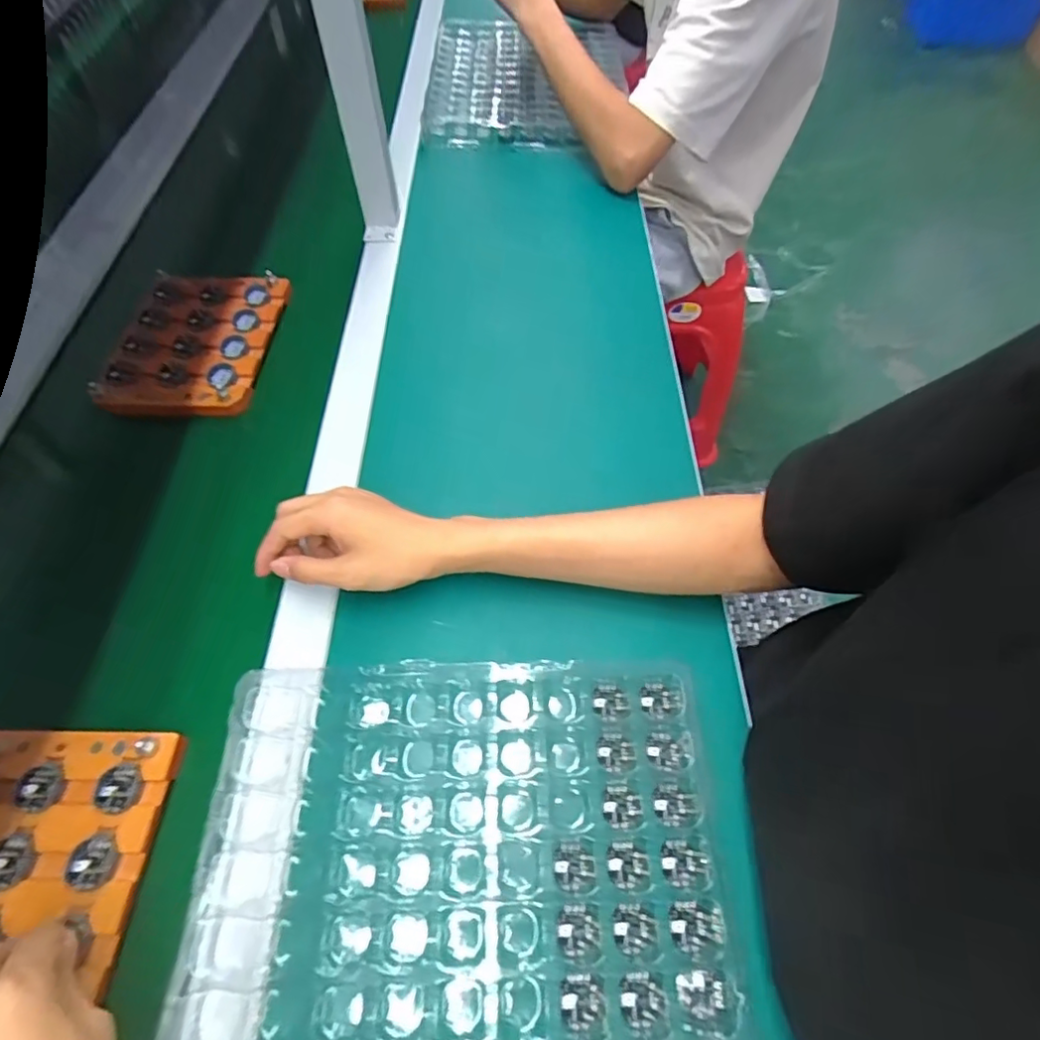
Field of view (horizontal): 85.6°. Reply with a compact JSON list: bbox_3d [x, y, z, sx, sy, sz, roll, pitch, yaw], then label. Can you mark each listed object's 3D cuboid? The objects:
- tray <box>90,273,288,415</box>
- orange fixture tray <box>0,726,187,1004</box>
[{"bbox_3d":[-0.332,-0.185,0.577,0.145,0.031,0.186,2,58,2],"label":"tray"},{"bbox_3d":[-0.300,0.217,0.324,0.142,0.022,0.185,-1,55,2],"label":"orange fixture tray"}]

